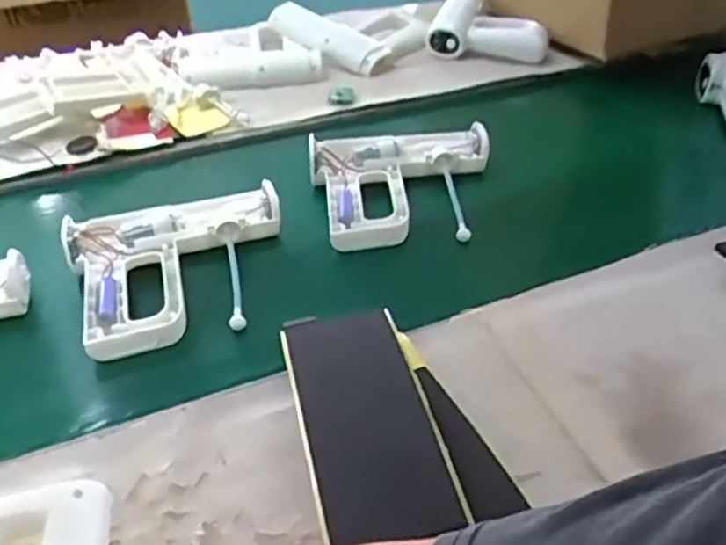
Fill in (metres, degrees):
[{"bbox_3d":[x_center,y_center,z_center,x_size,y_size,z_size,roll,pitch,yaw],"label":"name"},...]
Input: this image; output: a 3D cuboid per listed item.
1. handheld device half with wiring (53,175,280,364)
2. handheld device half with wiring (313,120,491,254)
[{"bbox_3d":[-0.173,-0.009,0.671,0.208,0.035,0.183,-13,42,-14],"label":"handheld device half with wiring"},{"bbox_3d":[0.053,-0.104,0.781,0.208,0.051,0.172,-8,41,-9],"label":"handheld device half with wiring"}]

